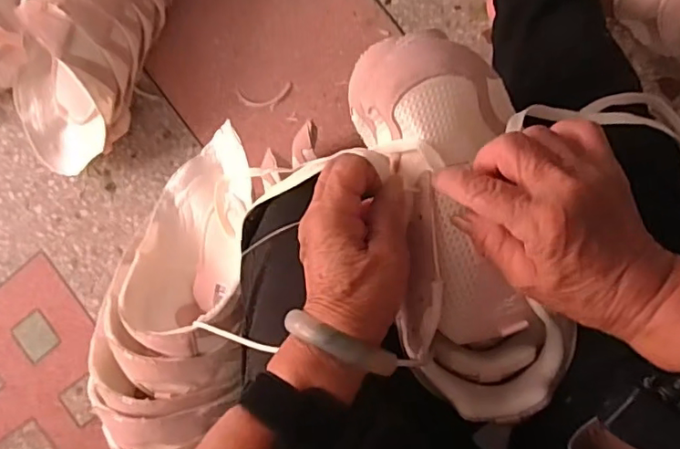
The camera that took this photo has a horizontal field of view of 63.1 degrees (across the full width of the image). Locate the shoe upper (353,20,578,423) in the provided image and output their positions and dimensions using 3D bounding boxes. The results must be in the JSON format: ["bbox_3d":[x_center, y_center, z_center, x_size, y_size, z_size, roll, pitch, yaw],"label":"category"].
[{"bbox_3d":[0.075,0.000,0.349,0.097,0.060,0.236,-13,90,10],"label":"shoe upper"}]

